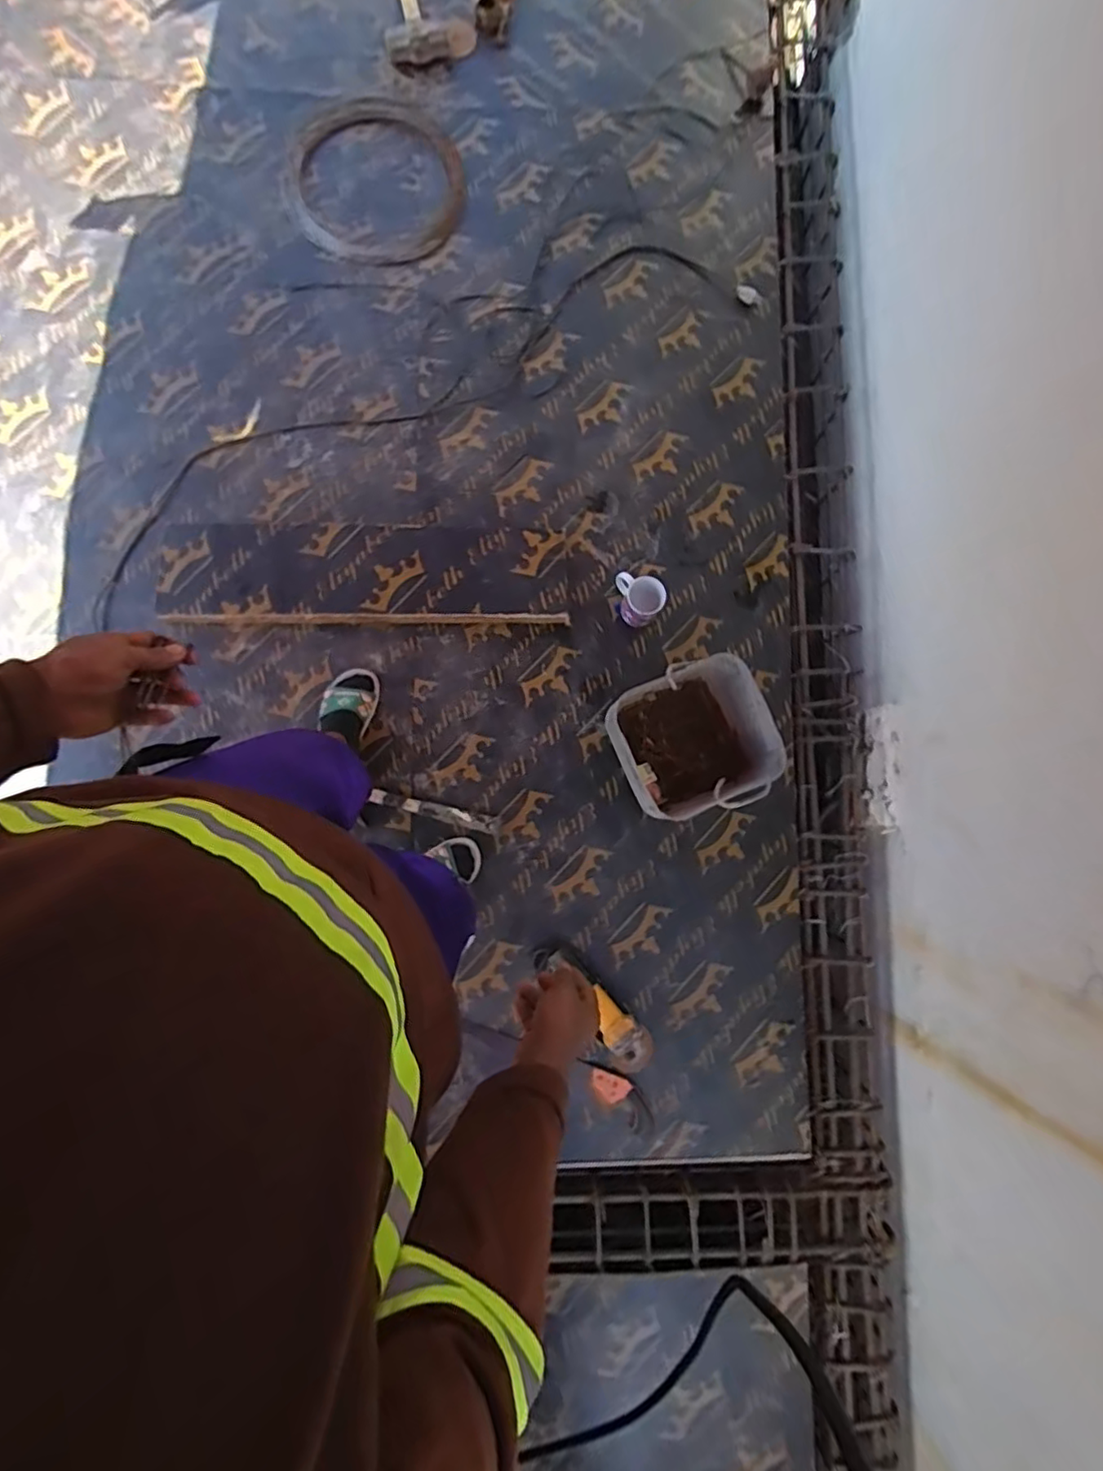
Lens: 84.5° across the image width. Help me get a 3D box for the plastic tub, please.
[{"bbox_3d":[0.290,0.017,1.264,0.313,0.186,0.284,-18,86,-4],"label":"plastic tub"}]

